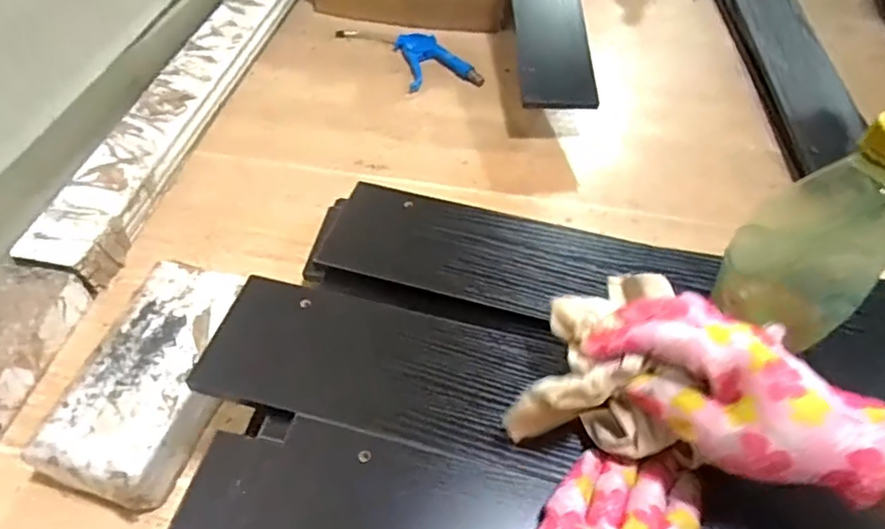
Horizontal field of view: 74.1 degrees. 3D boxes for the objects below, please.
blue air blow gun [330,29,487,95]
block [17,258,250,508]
[{"bbox_3d":[-0.051,-0.324,0.907,0.102,0.017,0.238,-36,60,-25],"label":"blue air blow gun"},{"bbox_3d":[-0.251,0.101,0.526,0.105,0.062,0.214,11,52,8],"label":"block"}]

